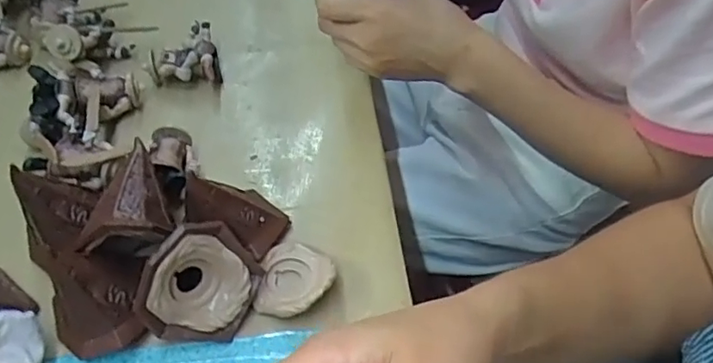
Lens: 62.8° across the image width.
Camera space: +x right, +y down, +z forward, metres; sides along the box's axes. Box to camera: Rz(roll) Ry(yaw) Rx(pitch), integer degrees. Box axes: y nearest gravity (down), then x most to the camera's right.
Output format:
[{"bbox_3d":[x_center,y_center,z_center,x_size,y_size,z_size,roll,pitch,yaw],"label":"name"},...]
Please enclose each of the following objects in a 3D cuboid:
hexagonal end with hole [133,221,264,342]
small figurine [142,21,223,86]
[{"bbox_3d":[-0.086,0.058,0.321,0.063,0.062,0.017,-55,30,-13],"label":"hexagonal end with hole"},{"bbox_3d":[-0.142,-0.101,0.473,0.056,0.027,0.051,-11,50,-7],"label":"small figurine"}]

